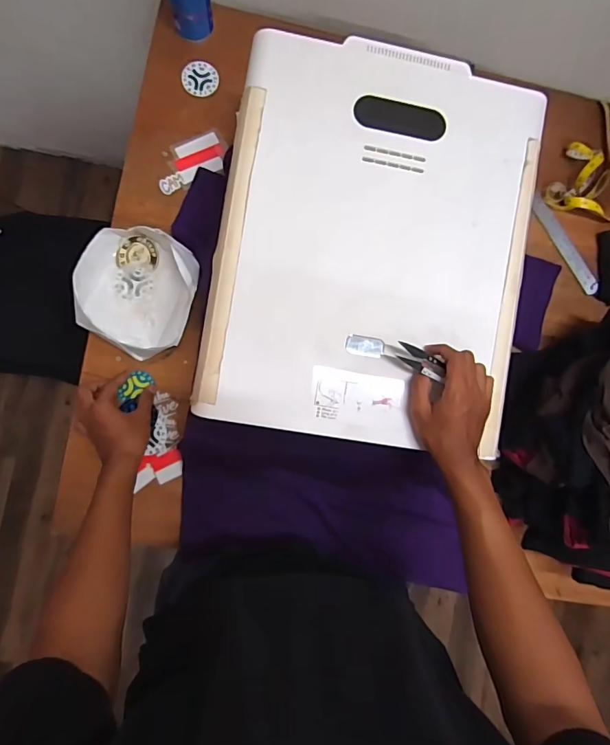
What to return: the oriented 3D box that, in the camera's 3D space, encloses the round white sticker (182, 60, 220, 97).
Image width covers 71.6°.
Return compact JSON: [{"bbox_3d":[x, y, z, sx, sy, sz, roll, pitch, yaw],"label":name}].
[{"bbox_3d":[-0.177,-0.491,0.708,0.059,0.004,0.058,0,92,-10],"label":"round white sticker"}]

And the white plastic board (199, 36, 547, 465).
[{"bbox_3d":[0.094,-0.167,0.548,0.389,0.018,0.502,9,87,-4],"label":"white plastic board"}]

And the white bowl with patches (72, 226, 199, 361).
[{"bbox_3d":[-0.255,-0.124,0.648,0.176,0.051,0.179,1,86,-7],"label":"white bowl with patches"}]

